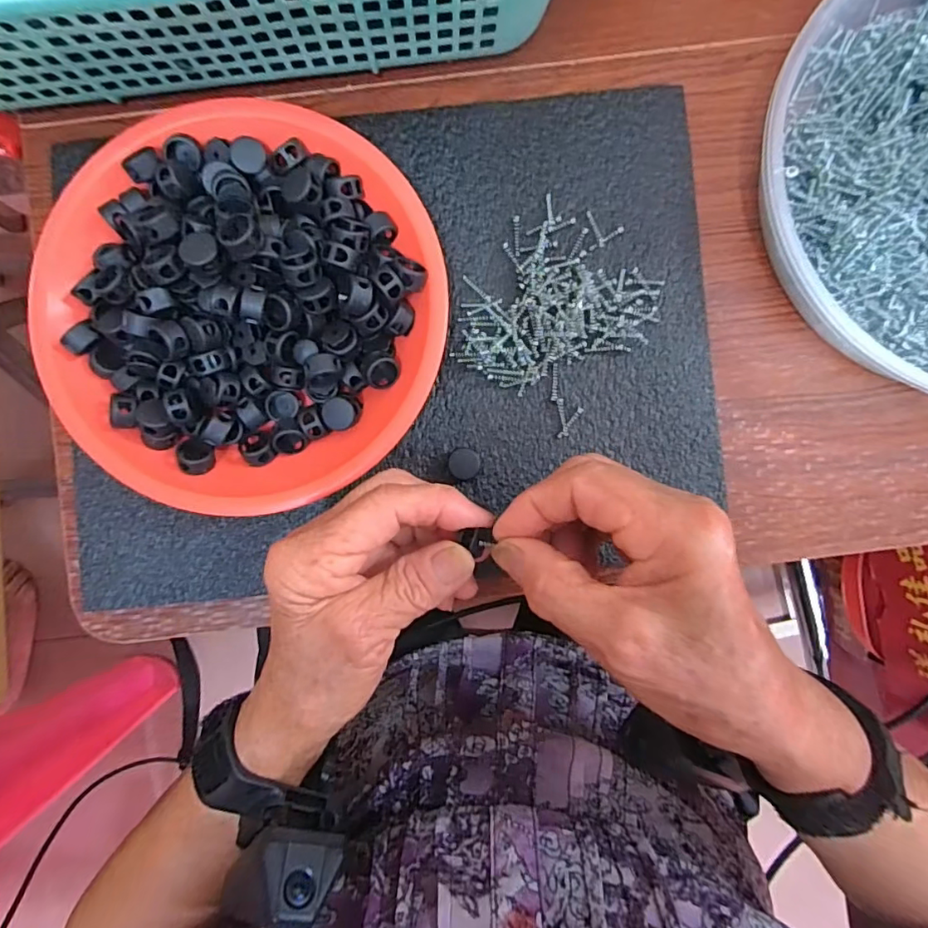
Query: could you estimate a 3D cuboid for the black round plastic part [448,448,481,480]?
[{"bbox_3d":[0.000,0.000,0.275,0.015,0.012,0.015,6,91,0],"label":"black round plastic part"}]

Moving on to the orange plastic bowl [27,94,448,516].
[{"bbox_3d":[-0.106,-0.078,0.255,0.183,0.043,0.193,0,91,1],"label":"orange plastic bowl"}]

